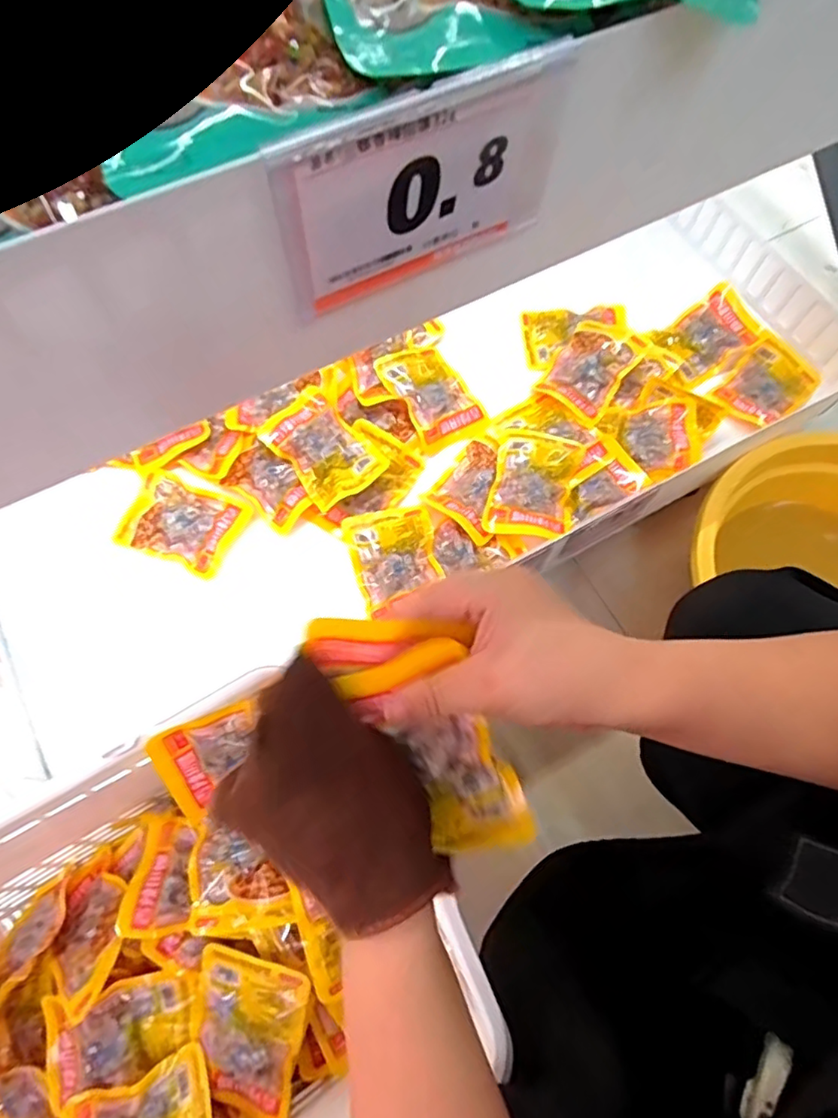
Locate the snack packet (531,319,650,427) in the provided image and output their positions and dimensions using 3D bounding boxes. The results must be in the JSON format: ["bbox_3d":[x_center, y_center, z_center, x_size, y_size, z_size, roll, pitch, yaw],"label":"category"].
[{"bbox_3d":[0.189,-0.213,0.654,0.078,0.030,0.117,35,72,12],"label":"snack packet"}]

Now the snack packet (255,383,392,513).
[{"bbox_3d":[-0.098,-0.110,0.605,0.082,0.036,0.123,-40,74,-15],"label":"snack packet"}]

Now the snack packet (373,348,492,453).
[{"bbox_3d":[0.014,-0.179,0.644,0.078,0.020,0.115,-30,72,-12],"label":"snack packet"}]

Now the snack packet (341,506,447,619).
[{"bbox_3d":[-0.024,-0.007,0.574,0.080,0.017,0.094,-14,69,-7],"label":"snack packet"}]

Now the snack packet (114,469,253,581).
[{"bbox_3d":[-0.235,-0.038,0.590,0.109,0.010,0.081,23,70,7],"label":"snack packet"}]

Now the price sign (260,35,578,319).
[{"bbox_3d":[0.001,-0.119,0.195,0.098,0.060,0.005,-27,72,-11],"label":"price sign"}]

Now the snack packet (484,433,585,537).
[{"bbox_3d":[0.116,-0.075,0.601,0.079,0.017,0.110,13,69,4],"label":"snack packet"}]

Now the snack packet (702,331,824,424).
[{"bbox_3d":[0.389,-0.193,0.663,0.122,0.009,0.078,-42,75,-16],"label":"snack packet"}]

